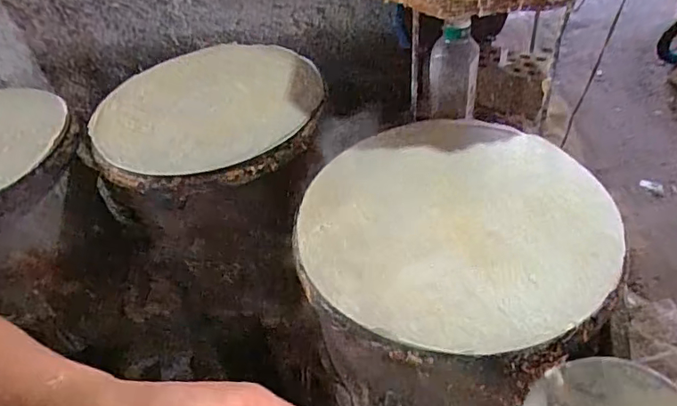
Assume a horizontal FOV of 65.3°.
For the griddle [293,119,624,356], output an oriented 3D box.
[{"bbox_3d":[0.143,0.013,0.652,0.360,0.027,0.370,-5,44,4],"label":"griddle"}]

